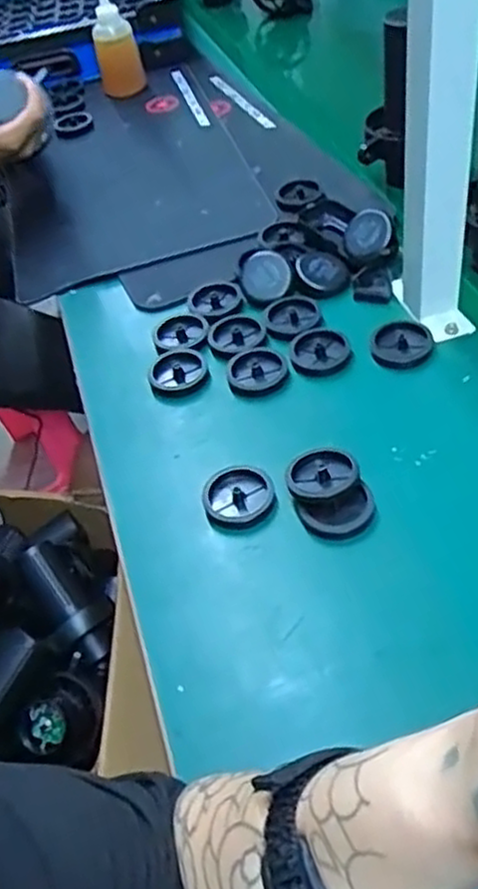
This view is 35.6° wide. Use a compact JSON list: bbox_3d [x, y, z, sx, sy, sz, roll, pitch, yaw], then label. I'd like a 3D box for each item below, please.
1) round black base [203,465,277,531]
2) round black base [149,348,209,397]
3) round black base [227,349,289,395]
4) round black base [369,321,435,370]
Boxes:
[{"bbox_3d":[0.000,0.038,0.558,0.051,0.010,0.053,-6,47,6],"label":"round black base"},{"bbox_3d":[-0.054,-0.065,0.666,0.051,0.009,0.053,-6,47,6],"label":"round black base"},{"bbox_3d":[0.015,-0.065,0.653,0.050,0.009,0.047,-6,47,6],"label":"round black base"},{"bbox_3d":[0.141,-0.087,0.645,0.051,0.009,0.054,-6,47,6],"label":"round black base"}]

